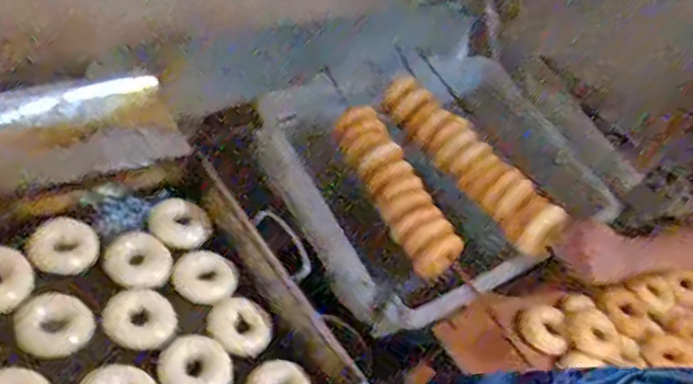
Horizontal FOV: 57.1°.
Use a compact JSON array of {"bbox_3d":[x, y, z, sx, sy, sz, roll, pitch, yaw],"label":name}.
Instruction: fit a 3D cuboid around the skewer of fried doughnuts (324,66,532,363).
[{"bbox_3d":[0.113,0.033,1.132,0.068,0.089,0.525,-27,82,-52],"label":"skewer of fried doughnuts"}]

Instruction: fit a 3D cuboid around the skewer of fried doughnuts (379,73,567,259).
[{"bbox_3d":[0.232,-0.050,1.168,0.414,0.111,0.085,43,20,-10],"label":"skewer of fried doughnuts"}]

